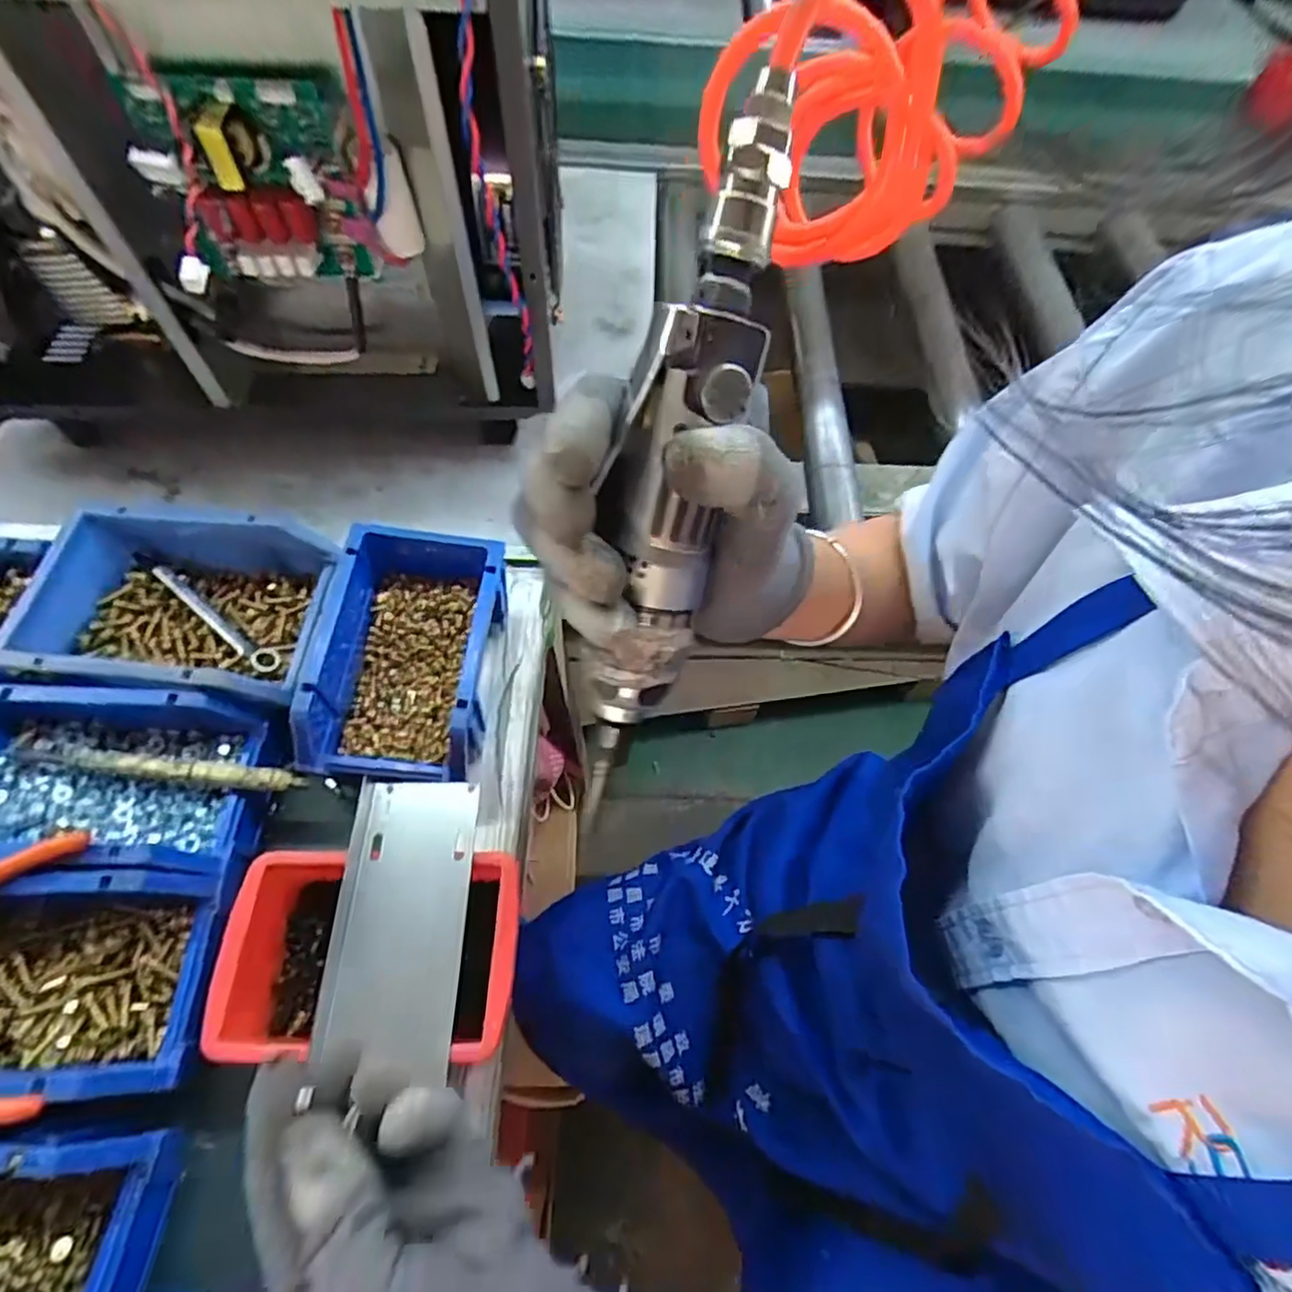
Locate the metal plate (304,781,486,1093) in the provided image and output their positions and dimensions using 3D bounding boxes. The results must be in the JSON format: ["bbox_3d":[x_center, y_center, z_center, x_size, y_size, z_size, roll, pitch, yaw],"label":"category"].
[{"bbox_3d":[-0.130,0.142,0.346,0.069,0.010,0.140,-1,60,0],"label":"metal plate"}]

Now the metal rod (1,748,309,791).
[{"bbox_3d":[-0.291,0.071,0.392,0.172,0.013,0.017,7,62,1],"label":"metal rod"}]

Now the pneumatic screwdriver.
[{"bbox_3d":[0.007,-0.053,0.233,0.039,0.241,0.027,14,21,4],"label":"pneumatic screwdriver"}]

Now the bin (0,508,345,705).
[{"bbox_3d":[-0.310,-0.024,0.435,0.183,0.062,0.125,5,62,-1],"label":"bin"}]

